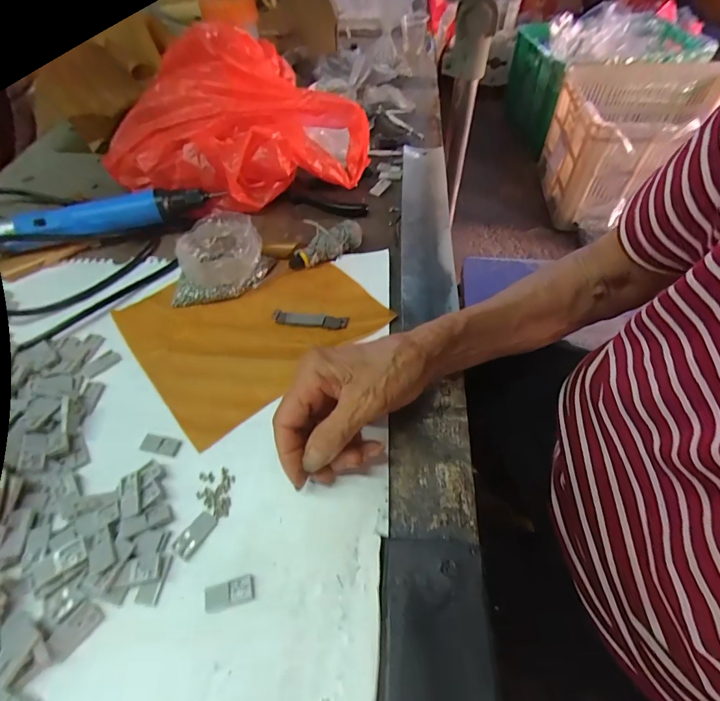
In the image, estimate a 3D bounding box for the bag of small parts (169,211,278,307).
[{"bbox_3d":[-0.133,-0.085,0.376,0.079,0.045,0.081,5,54,7],"label":"bag of small parts"}]

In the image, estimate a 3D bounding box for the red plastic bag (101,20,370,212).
[{"bbox_3d":[-0.150,-0.254,0.458,0.244,0.113,0.206,-31,58,-19],"label":"red plastic bag"}]

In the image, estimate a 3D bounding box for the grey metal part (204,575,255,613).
[{"bbox_3d":[-0.077,0.143,0.233,0.029,0.004,0.013,-14,54,-7],"label":"grey metal part"}]

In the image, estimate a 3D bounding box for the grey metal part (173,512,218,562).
[{"bbox_3d":[-0.106,0.117,0.254,0.015,0.004,0.029,29,60,22],"label":"grey metal part"}]

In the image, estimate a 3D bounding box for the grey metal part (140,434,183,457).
[{"bbox_3d":[-0.147,0.069,0.293,0.029,0.004,0.012,10,55,10],"label":"grey metal part"}]

